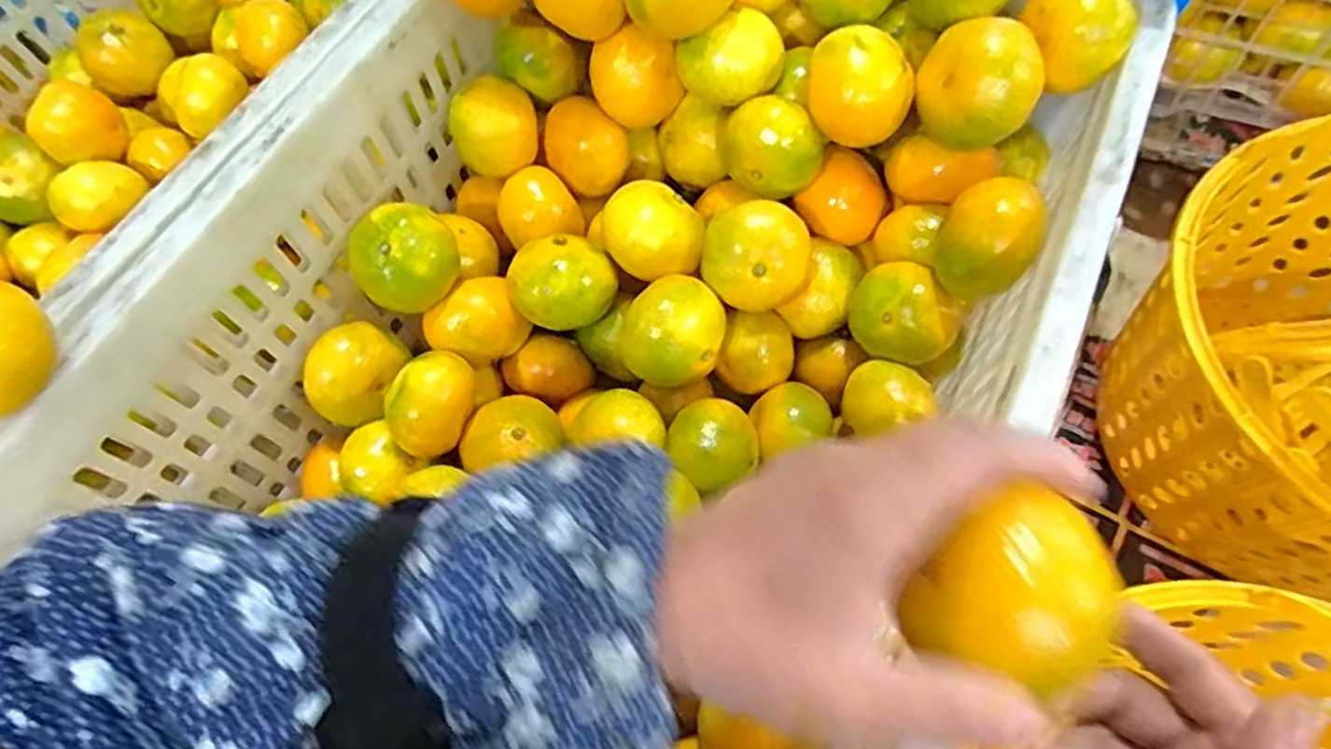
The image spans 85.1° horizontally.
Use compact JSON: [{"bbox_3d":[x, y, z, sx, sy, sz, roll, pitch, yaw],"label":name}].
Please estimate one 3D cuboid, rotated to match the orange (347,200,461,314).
[{"bbox_3d":[-0.163,-0.069,0.463,0.062,0.062,0.051,-31,69,-12],"label":"orange"}]

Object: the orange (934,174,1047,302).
[{"bbox_3d":[0.179,-0.070,0.410,0.051,0.067,0.061,33,71,15],"label":"orange"}]

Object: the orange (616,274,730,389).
[{"bbox_3d":[0.006,-0.024,0.444,0.057,0.045,0.061,-1,66,1],"label":"orange"}]

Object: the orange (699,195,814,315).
[{"bbox_3d":[0.056,-0.067,0.451,0.064,0.064,0.053,11,67,6],"label":"orange"}]

